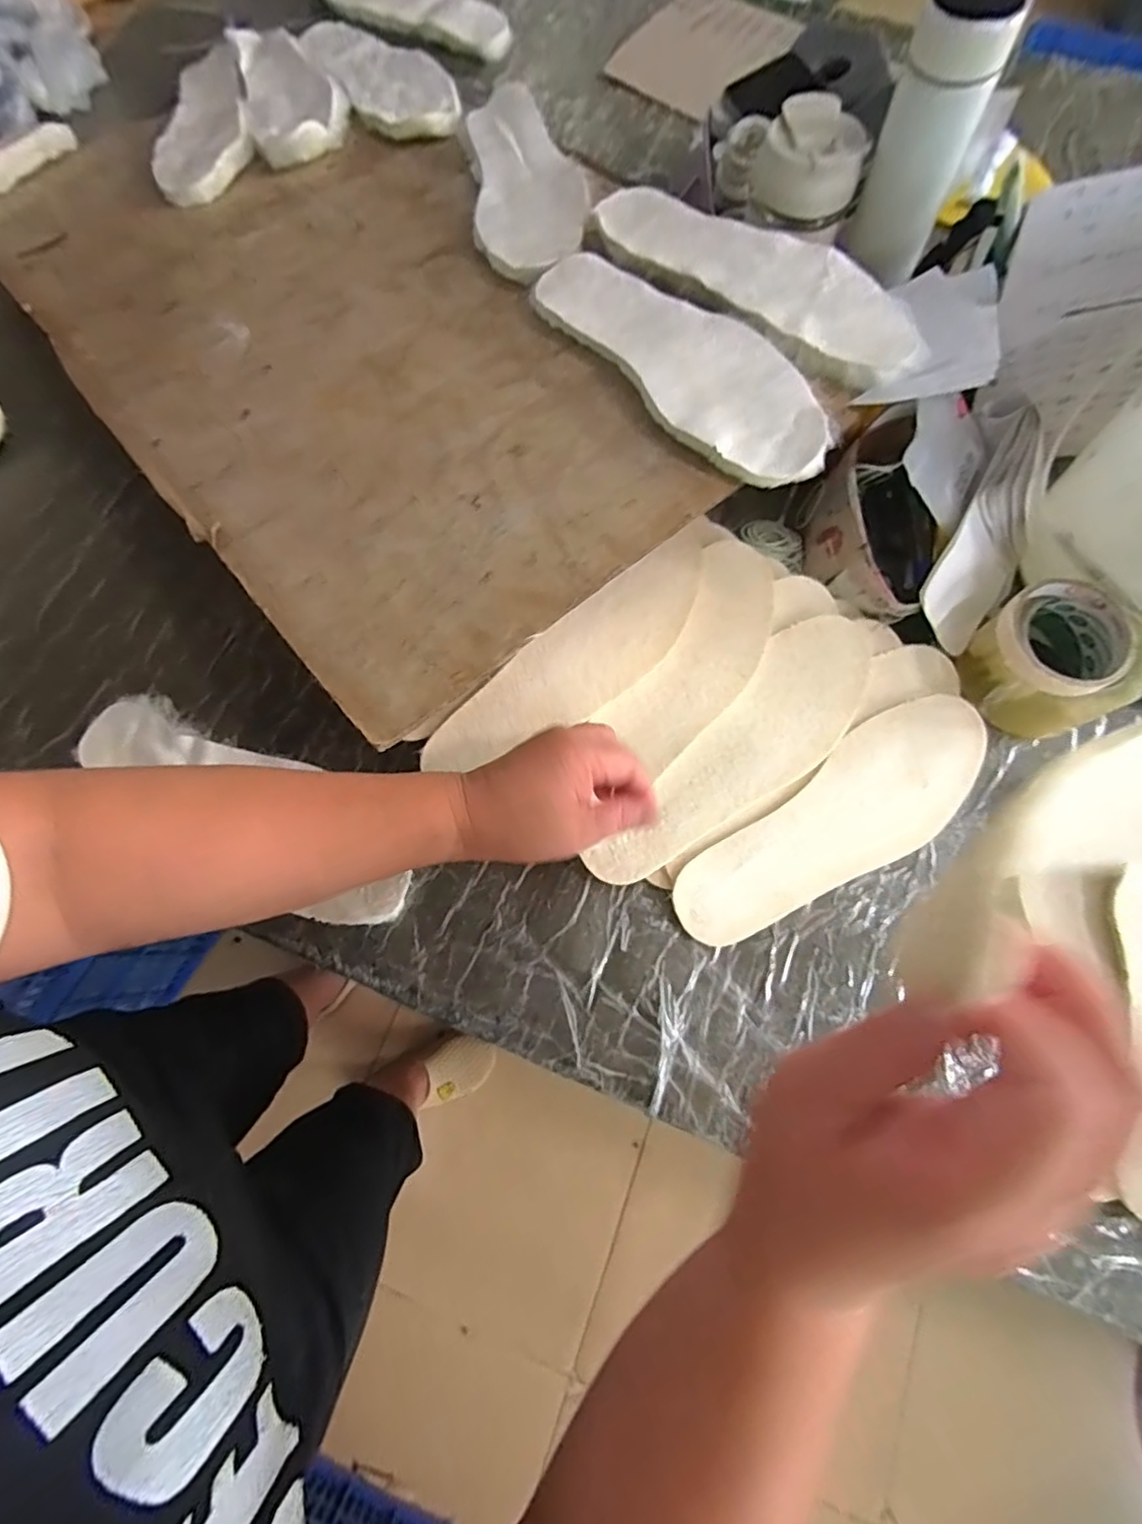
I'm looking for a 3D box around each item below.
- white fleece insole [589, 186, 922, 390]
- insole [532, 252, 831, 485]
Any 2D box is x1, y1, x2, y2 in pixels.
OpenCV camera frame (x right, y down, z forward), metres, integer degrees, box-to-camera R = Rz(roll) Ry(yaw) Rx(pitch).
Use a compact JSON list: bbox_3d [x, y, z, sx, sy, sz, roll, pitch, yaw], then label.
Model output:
[{"bbox_3d":[0.137,-0.368,0.456,0.092,0.025,0.279,-43,77,-10],"label":"white fleece insole"},{"bbox_3d":[0.080,-0.295,0.437,0.097,0.013,0.275,-34,69,-7],"label":"insole"}]

